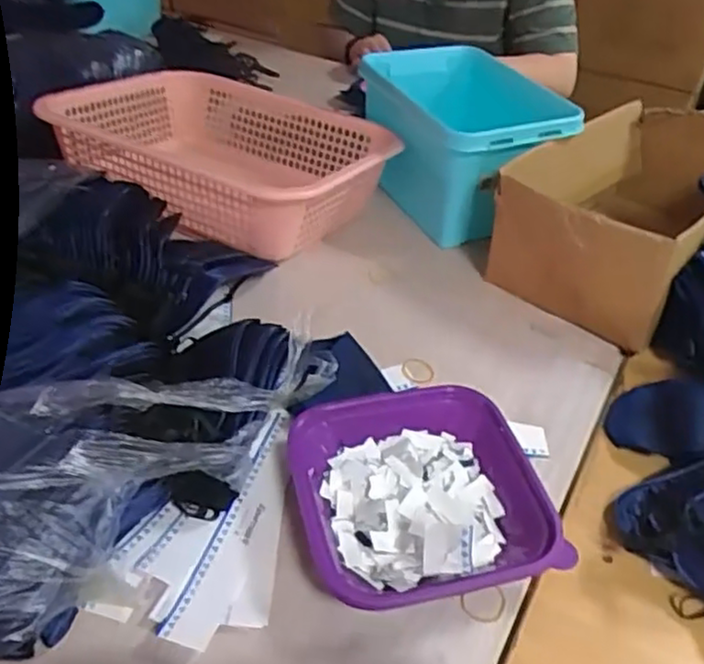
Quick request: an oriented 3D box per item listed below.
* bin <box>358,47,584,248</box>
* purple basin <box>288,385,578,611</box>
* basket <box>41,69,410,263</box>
[{"bbox_3d":[0.130,-0.232,0.936,0.170,0.188,0.276,-15,43,-22],"label":"bin"},{"bbox_3d":[0.053,0.119,0.550,0.181,0.048,0.181,-7,41,-14],"label":"purple basin"},{"bbox_3d":[-0.157,-0.216,0.897,0.394,0.122,0.306,26,44,24],"label":"basket"}]

